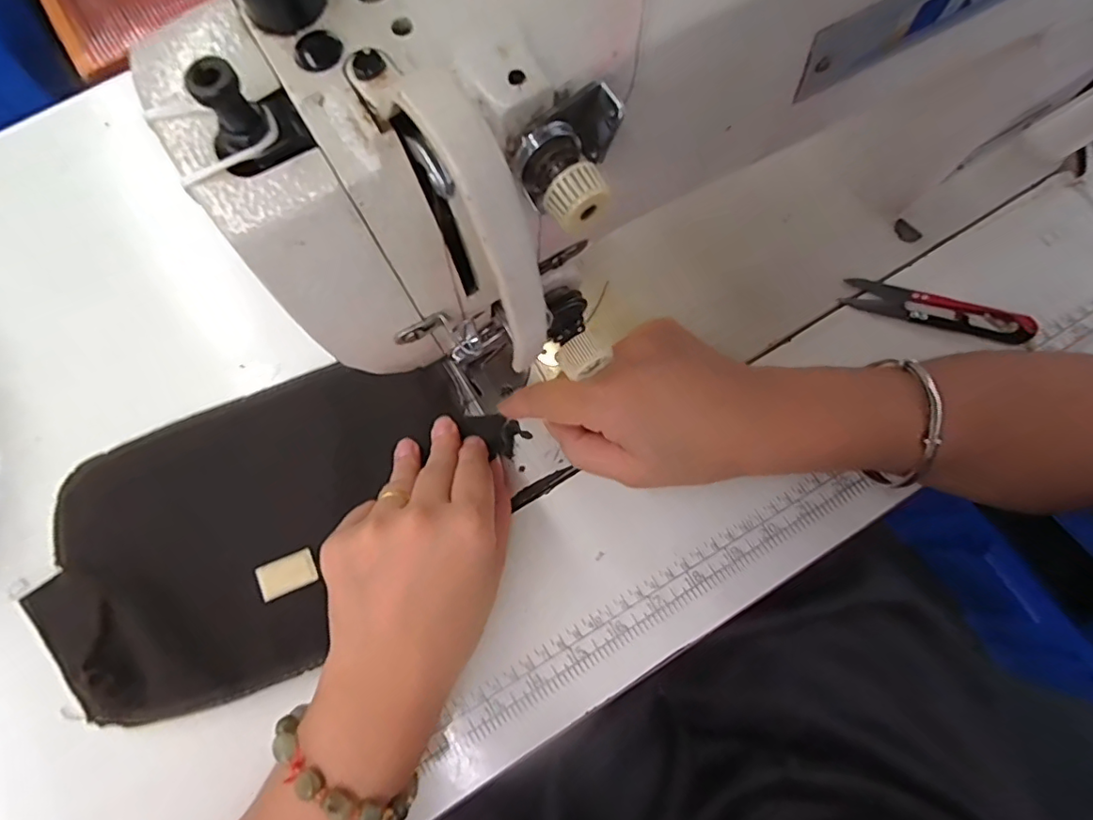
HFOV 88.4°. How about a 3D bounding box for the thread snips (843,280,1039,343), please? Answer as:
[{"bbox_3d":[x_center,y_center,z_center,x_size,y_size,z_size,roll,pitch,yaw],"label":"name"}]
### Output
[{"bbox_3d":[0.243,-0.061,0.351,0.109,0.011,0.022,18,77,6],"label":"thread snips"}]

